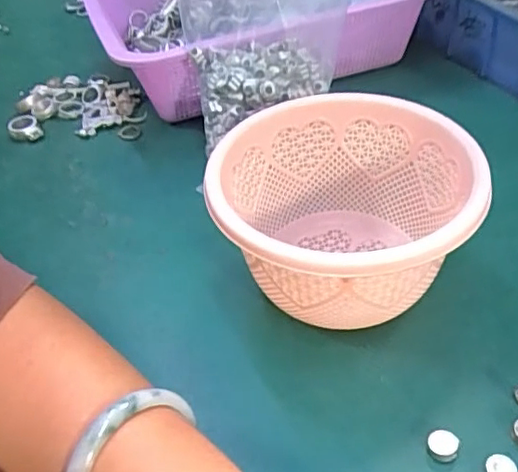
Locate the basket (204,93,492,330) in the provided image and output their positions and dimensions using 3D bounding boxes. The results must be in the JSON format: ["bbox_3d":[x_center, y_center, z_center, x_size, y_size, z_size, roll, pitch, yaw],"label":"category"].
[{"bbox_3d":[0.049,-0.005,0.343,0.137,0.090,0.141,-14,43,-7],"label":"basket"}]

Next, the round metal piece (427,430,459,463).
[{"bbox_3d":[0.090,0.102,0.284,0.014,0.007,0.014,-4,43,4],"label":"round metal piece"}]

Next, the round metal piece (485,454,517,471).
[{"bbox_3d":[0.114,0.110,0.273,0.013,0.006,0.013,-4,43,4],"label":"round metal piece"}]

